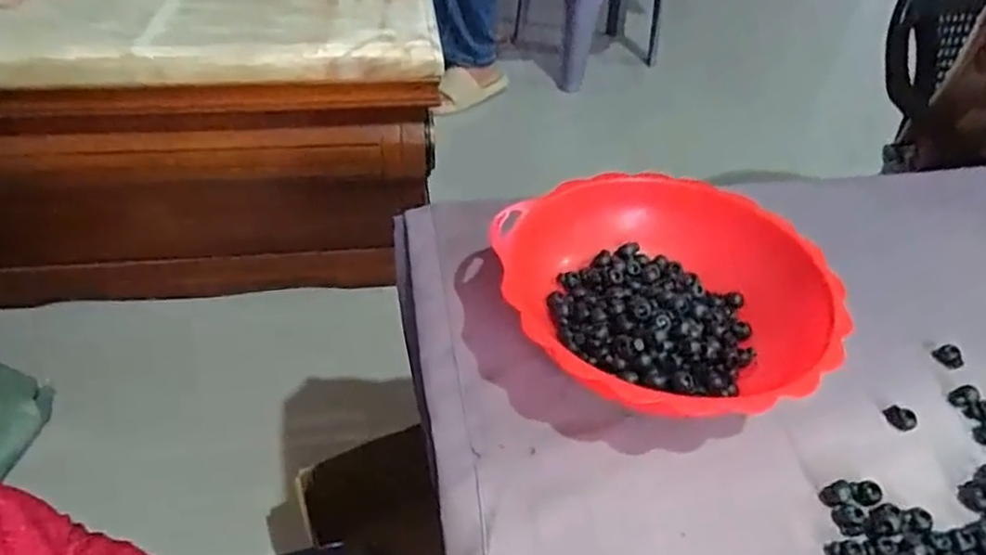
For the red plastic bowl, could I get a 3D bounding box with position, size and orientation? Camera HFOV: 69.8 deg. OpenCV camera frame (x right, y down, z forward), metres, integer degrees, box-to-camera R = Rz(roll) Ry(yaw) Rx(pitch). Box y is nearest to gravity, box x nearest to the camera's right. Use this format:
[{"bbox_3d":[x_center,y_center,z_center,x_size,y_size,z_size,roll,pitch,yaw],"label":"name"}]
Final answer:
[{"bbox_3d":[0.119,0.022,0.527,0.223,0.075,0.223,2,42,-2],"label":"red plastic bowl"}]

